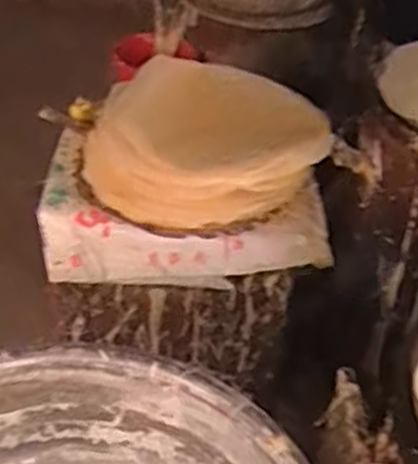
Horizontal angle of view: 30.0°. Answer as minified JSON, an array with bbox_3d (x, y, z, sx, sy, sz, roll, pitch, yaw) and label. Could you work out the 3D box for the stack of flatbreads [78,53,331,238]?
[{"bbox_3d":[-0.002,-0.163,1.354,0.413,0.136,0.340,1,38,-4],"label":"stack of flatbreads"}]

